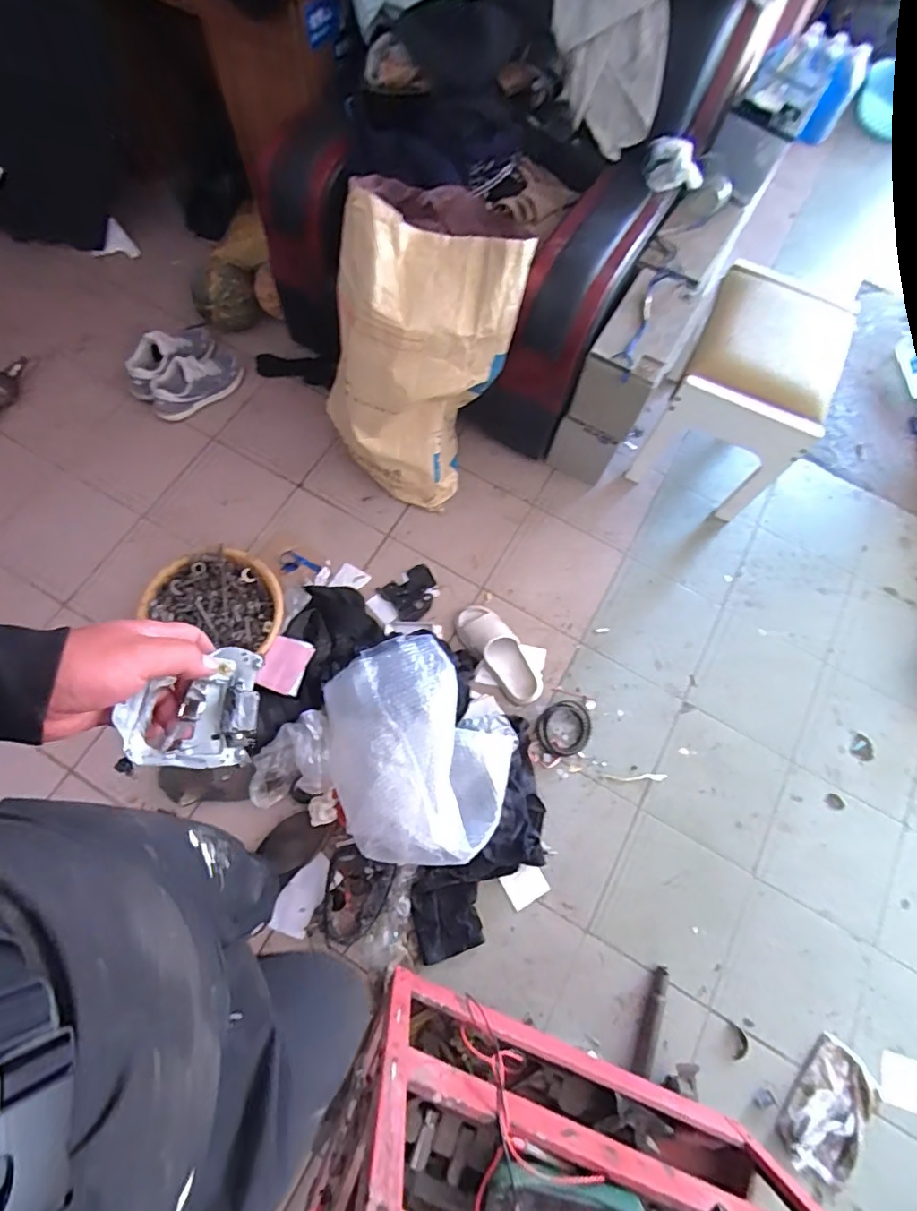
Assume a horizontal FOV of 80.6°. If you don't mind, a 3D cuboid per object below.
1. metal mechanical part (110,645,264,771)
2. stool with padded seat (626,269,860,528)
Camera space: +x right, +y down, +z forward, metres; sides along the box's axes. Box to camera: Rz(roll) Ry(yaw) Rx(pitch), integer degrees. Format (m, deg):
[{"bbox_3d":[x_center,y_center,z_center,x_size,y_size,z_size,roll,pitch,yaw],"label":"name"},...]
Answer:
[{"bbox_3d":[-0.219,0.085,0.452,0.095,0.038,0.095,5,60,-18],"label":"metal mechanical part"},{"bbox_3d":[0.776,-0.591,1.499,0.351,0.431,0.497,26,71,6],"label":"stool with padded seat"}]

